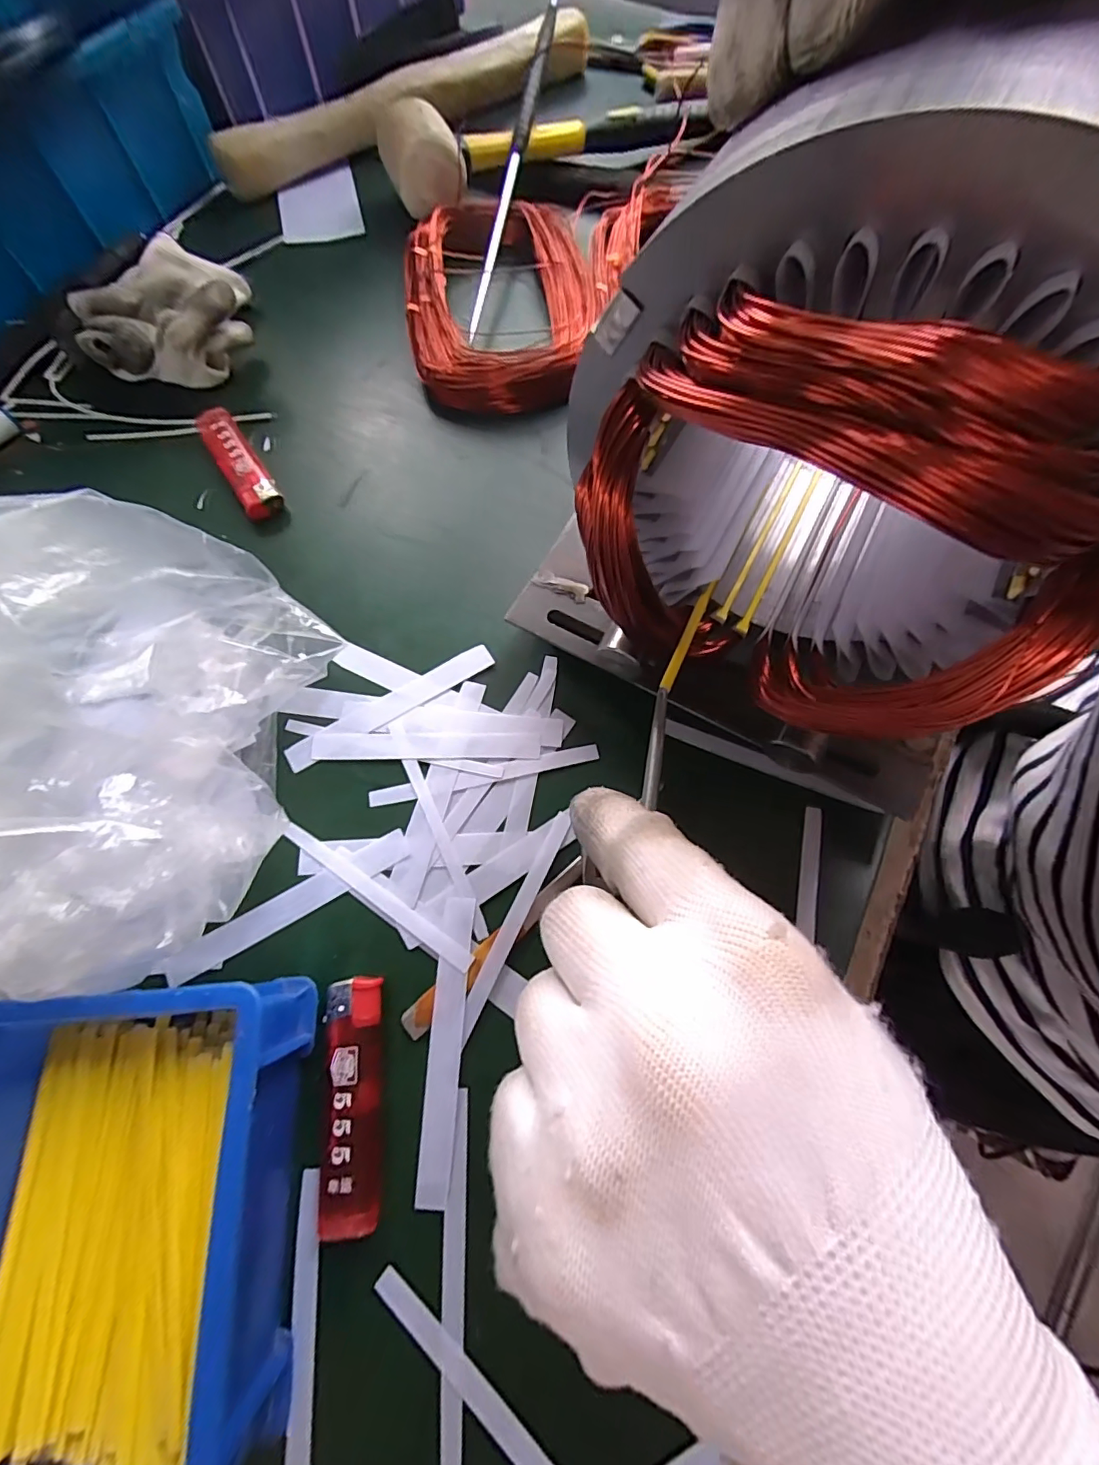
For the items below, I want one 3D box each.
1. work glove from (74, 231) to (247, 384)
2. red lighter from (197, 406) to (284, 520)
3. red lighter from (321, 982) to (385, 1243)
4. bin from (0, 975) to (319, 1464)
[{"bbox_3d":[-0.238,-0.262,0.327,0.095,0.044,0.102,-18,72,-7],"label":"work glove"},{"bbox_3d":[-0.182,-0.159,0.307,0.021,0.013,0.086,-32,74,-11],"label":"red lighter"},{"bbox_3d":[-0.076,0.139,0.202,0.020,0.010,0.082,-5,71,-2],"label":"red lighter"},{"bbox_3d":[-0.145,0.162,0.170,0.109,0.052,0.142,-3,71,-2],"label":"bin"}]

